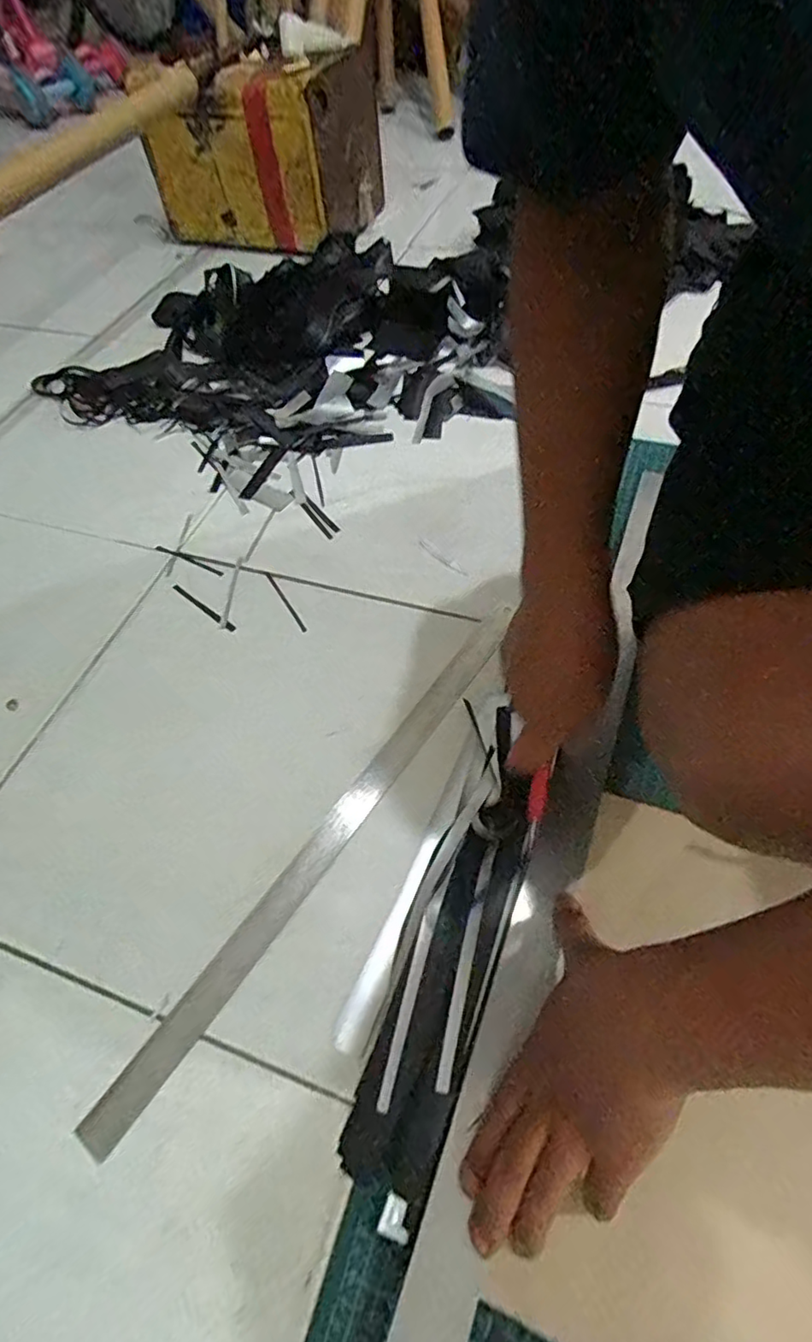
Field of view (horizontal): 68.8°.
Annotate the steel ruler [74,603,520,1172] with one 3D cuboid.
[{"bbox_3d":[-0.051,0.124,0.478,0.028,0.007,0.498,29,63,25],"label":"steel ruler"}]

